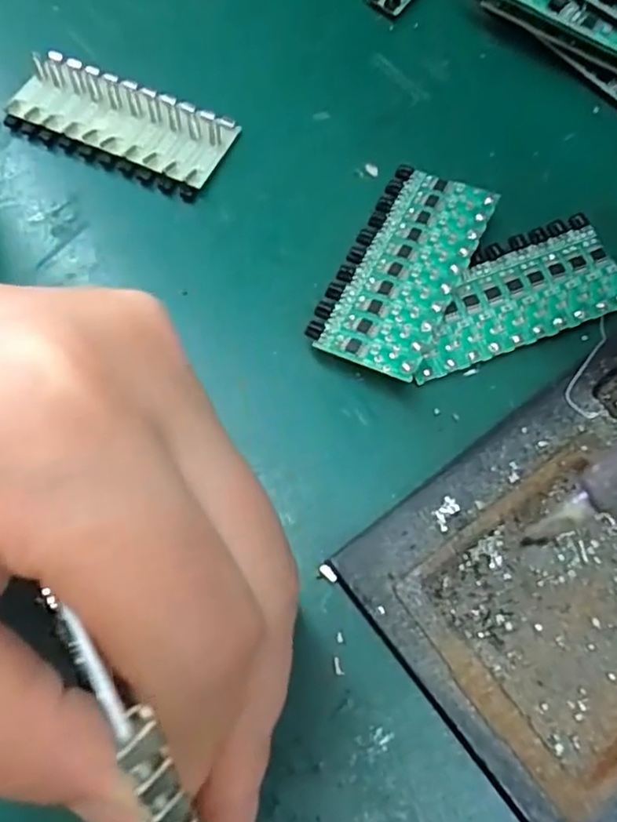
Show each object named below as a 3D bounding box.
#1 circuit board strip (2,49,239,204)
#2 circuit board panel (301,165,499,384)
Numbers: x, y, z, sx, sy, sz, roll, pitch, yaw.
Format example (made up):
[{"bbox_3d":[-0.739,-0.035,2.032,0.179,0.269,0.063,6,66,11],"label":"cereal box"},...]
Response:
[{"bbox_3d":[-0.069,-0.104,0.229,0.078,0.010,0.035,24,71,8],"label":"circuit board strip"},{"bbox_3d":[0.031,-0.047,0.207,0.037,0.013,0.078,25,71,8],"label":"circuit board panel"}]

